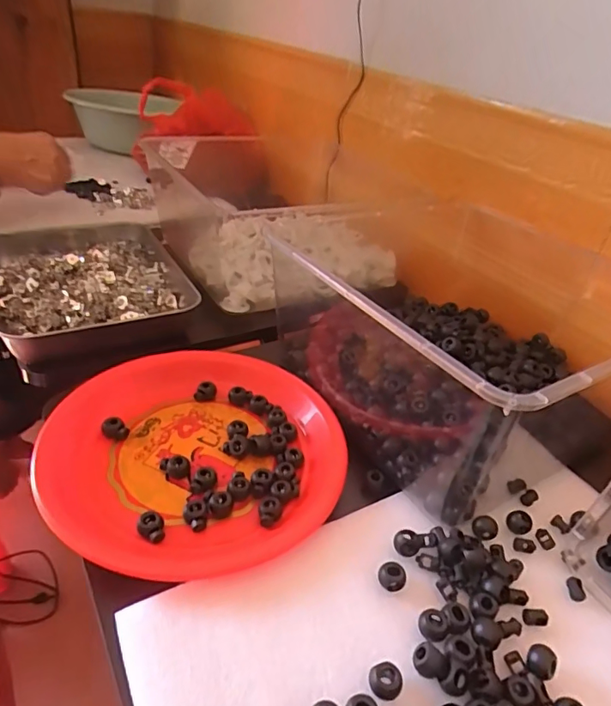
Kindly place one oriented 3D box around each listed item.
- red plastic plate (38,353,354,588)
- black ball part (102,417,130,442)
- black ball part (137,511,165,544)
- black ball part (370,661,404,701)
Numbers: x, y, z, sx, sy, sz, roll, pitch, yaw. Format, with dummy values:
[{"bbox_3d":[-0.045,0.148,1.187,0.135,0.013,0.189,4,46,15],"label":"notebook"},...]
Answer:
[{"bbox_3d":[-0.083,0.069,0.392,0.221,0.031,0.220,5,35,-4],"label":"red plastic plate"},{"bbox_3d":[-0.158,0.063,0.409,0.017,0.015,0.018,-25,47,-38],"label":"black ball part"},{"bbox_3d":[-0.104,0.119,0.335,0.016,0.014,0.018,-11,39,-25],"label":"black ball part"},{"bbox_3d":[0.044,0.179,0.269,0.018,0.012,0.014,16,36,11],"label":"black ball part"}]

